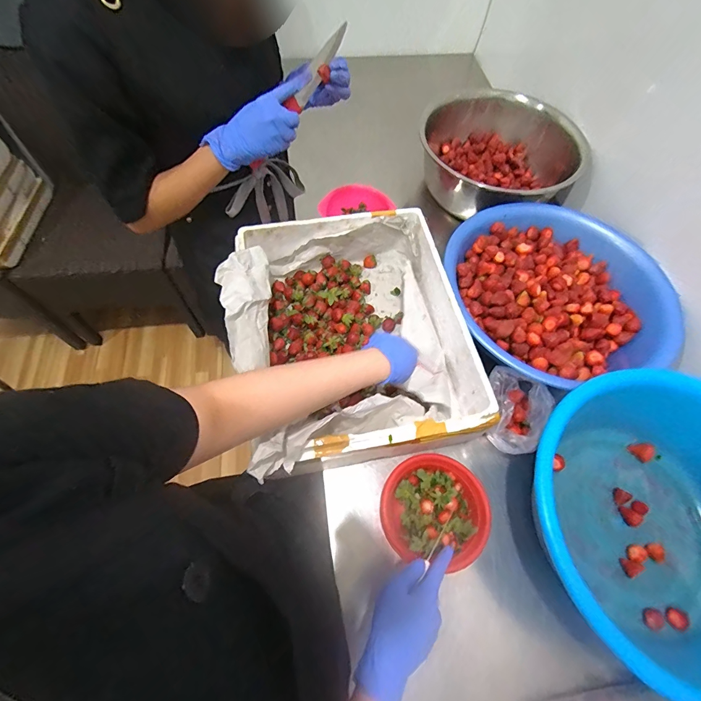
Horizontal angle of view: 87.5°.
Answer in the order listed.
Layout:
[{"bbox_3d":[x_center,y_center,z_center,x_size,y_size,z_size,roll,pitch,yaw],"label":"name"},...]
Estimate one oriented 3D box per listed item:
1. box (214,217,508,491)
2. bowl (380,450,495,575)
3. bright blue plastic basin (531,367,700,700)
[{"bbox_3d":[-0.009,-0.036,0.638,0.372,0.148,0.434,-11,64,-8],"label":"box"},{"bbox_3d":[0.126,0.249,0.566,0.149,0.071,0.156,1,63,-2],"label":"bowl"},{"bbox_3d":[0.432,0.232,0.531,0.356,0.174,0.362,1,63,-2],"label":"bright blue plastic basin"}]

